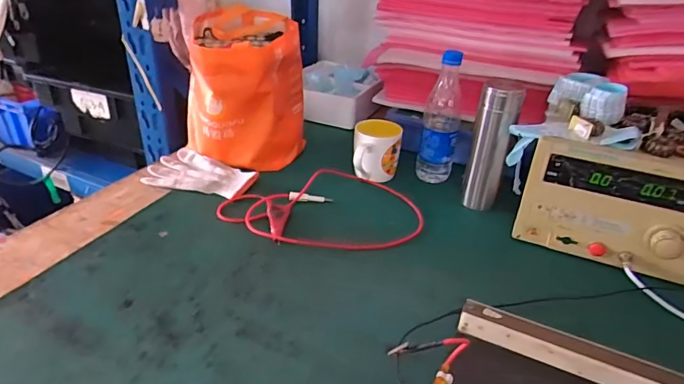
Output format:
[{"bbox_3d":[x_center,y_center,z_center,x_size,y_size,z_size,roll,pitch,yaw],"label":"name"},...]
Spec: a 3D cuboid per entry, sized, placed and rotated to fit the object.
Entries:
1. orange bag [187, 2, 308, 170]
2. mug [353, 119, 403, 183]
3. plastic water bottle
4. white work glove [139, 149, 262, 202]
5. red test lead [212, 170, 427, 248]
[{"bbox_3d":[-0.177,-0.187,0.856,0.206,0.235,0.230,-2,31,-8],"label":"orange bag"},{"bbox_3d":[0.062,-0.068,0.814,0.085,0.095,0.081,3,30,1],"label":"mug"},{"bbox_3d":[0.174,-0.122,0.801,0.062,0.236,0.056,7,31,6],"label":"plastic water bottle"},{"bbox_3d":[-0.249,-0.028,0.797,0.192,0.019,0.109,17,33,22],"label":"white work glove"},{"bbox_3d":[-0.029,0.032,0.716,0.286,0.024,0.208,-14,39,-25],"label":"red test lead"}]

